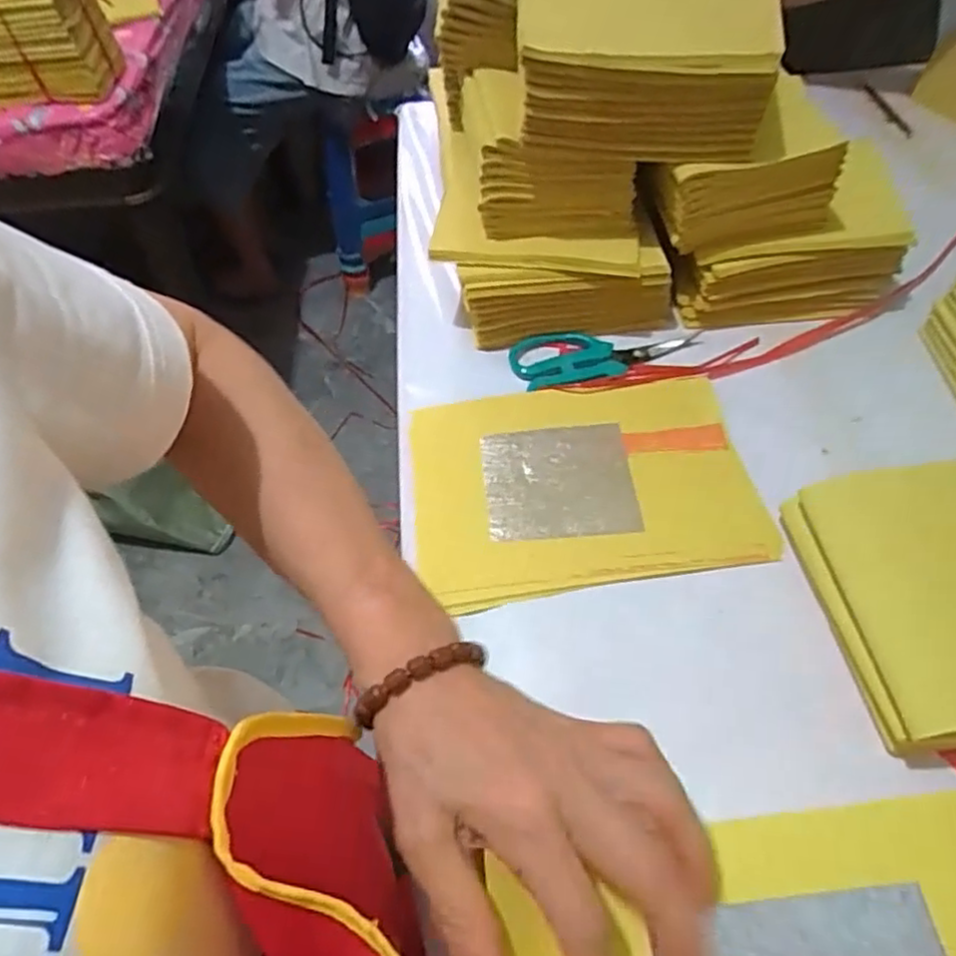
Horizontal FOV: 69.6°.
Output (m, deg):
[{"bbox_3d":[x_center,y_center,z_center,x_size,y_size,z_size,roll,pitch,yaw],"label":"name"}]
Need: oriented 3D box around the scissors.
[{"bbox_3d":[0.103,-0.099,0.552,0.151,0.012,0.053,-10,55,-4],"label":"scissors"}]

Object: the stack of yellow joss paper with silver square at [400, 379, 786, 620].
[{"bbox_3d":[0.069,0.002,0.479,0.225,0.015,0.160,-10,55,-4],"label":"stack of yellow joss paper with silver square"}]

